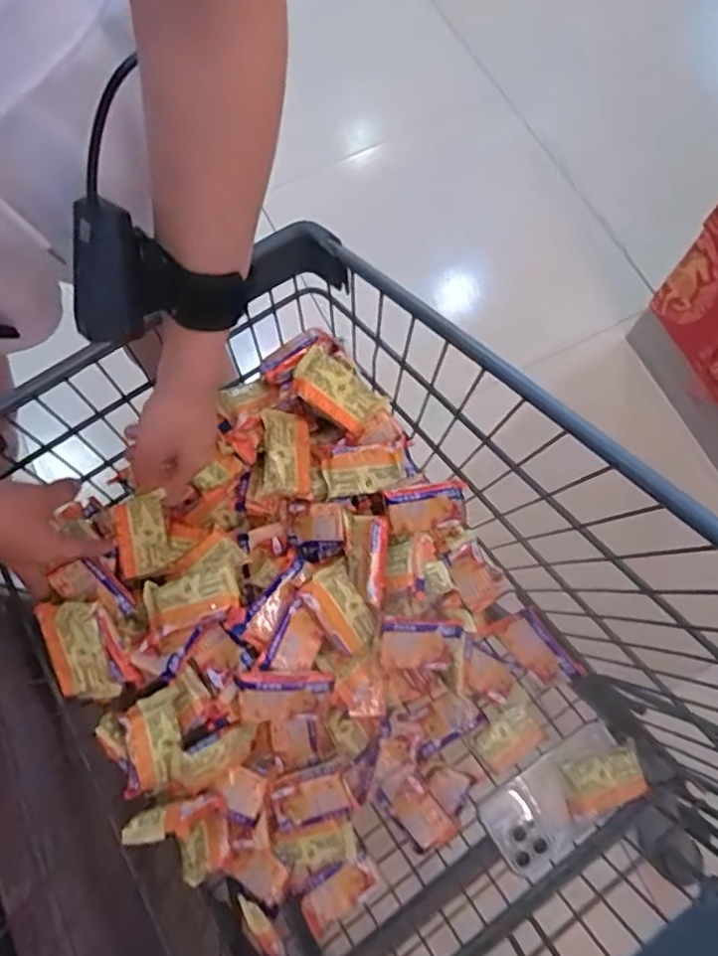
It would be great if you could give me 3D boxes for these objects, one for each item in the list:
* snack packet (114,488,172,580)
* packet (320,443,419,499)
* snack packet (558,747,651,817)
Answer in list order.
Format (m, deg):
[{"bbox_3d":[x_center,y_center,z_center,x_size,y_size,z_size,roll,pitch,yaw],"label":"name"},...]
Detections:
[{"bbox_3d":[-0.193,0.051,0.558,0.041,0.010,0.069,-12,74,-3],"label":"snack packet"},{"bbox_3d":[0.008,-0.009,0.548,0.078,0.018,0.040,-6,73,-1],"label":"packet"},{"bbox_3d":[0.221,0.277,0.573,0.070,0.035,0.048,-11,74,-3],"label":"snack packet"}]

